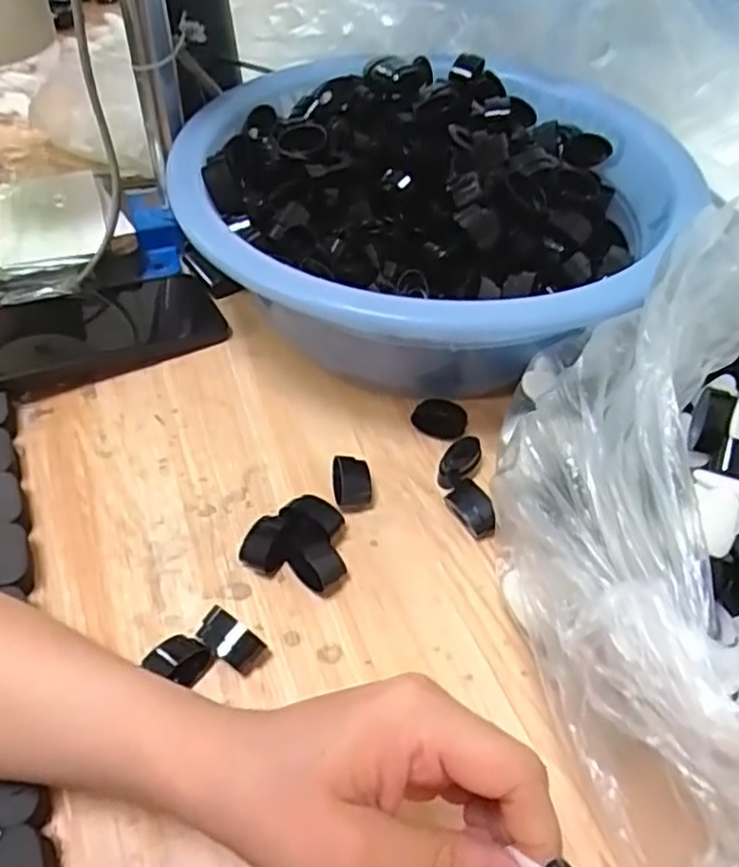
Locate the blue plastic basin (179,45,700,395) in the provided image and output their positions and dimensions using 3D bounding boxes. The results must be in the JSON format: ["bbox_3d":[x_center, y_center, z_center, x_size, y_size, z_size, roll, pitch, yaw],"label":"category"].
[{"bbox_3d":[0.050,-0.160,0.503,0.313,0.110,0.332,1,49,-1],"label":"blue plastic basin"}]

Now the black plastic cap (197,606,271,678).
[{"bbox_3d":[-0.067,0.102,0.339,0.034,0.017,0.017,29,54,21],"label":"black plastic cap"}]

